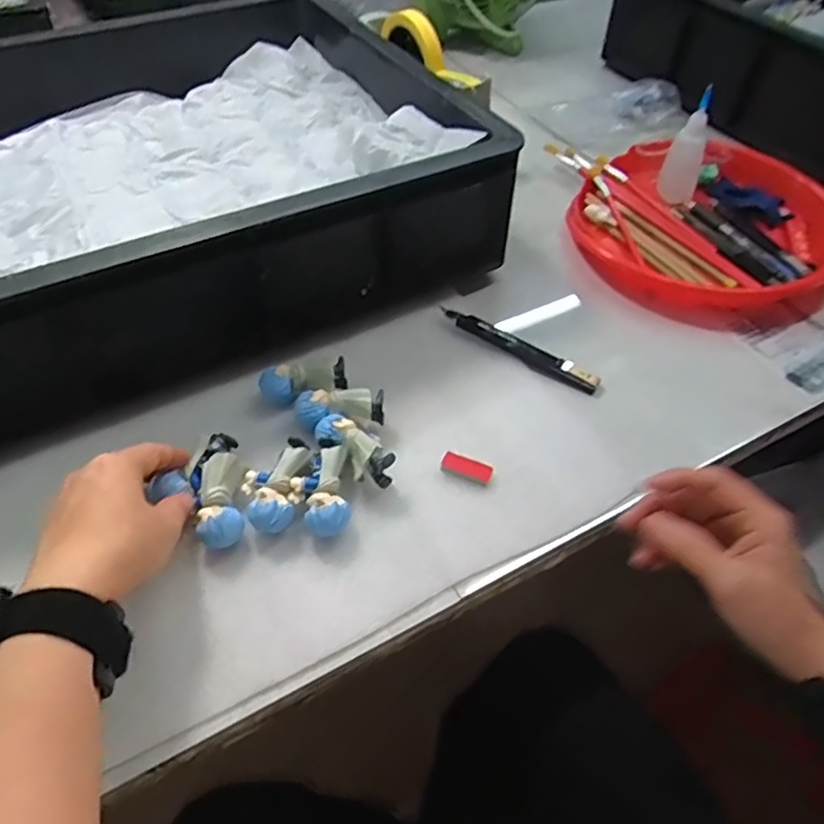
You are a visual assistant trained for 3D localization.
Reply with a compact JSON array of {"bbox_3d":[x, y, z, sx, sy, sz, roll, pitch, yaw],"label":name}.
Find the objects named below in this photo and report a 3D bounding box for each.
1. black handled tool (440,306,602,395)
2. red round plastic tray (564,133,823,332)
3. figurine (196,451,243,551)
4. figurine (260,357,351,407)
[{"bbox_3d":[0.084,-0.053,0.506,0.137,0.009,0.018,30,56,21],"label":"black handled tool"},{"bbox_3d":[0.281,-0.184,0.600,0.235,0.062,0.244,1,51,-1],"label":"red round plastic tray"},{"bbox_3d":[-0.119,0.058,0.398,0.024,0.033,0.057,-5,51,-6],"label":"figurine"},{"bbox_3d":[-0.078,-0.024,0.459,0.060,0.020,0.026,-6,52,-7],"label":"figurine"}]

